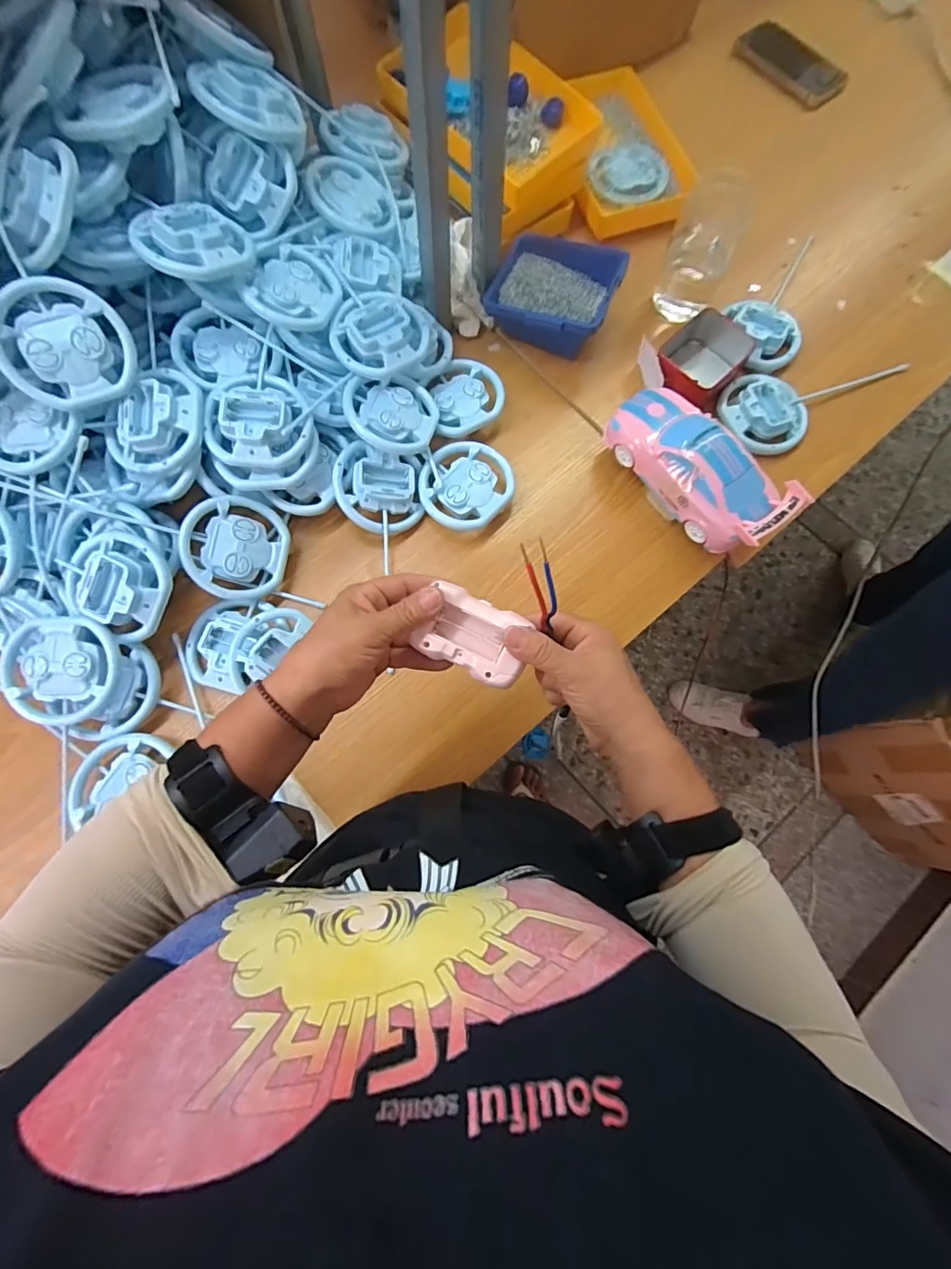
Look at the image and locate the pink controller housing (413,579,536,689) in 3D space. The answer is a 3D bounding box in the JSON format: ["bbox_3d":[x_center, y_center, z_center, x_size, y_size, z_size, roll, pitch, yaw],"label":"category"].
[{"bbox_3d":[0.002,0.002,0.360,0.073,0.020,0.049,29,77,6],"label":"pink controller housing"}]

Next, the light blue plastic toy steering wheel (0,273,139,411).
[{"bbox_3d":[-0.361,-0.254,0.455,0.098,0.028,0.096,-21,117,-14],"label":"light blue plastic toy steering wheel"}]

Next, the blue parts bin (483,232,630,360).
[{"bbox_3d":[0.090,-0.394,0.601,0.137,0.062,0.119,23,76,4],"label":"blue parts bin"}]

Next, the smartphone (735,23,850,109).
[{"bbox_3d":[0.449,-0.810,0.733,0.081,0.013,0.161,-38,80,-10],"label":"smartphone"}]

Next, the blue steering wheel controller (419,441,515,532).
[{"bbox_3d":[-0.012,-0.161,0.561,0.093,0.026,0.092,0,76,-1],"label":"blue steering wheel controller"}]

